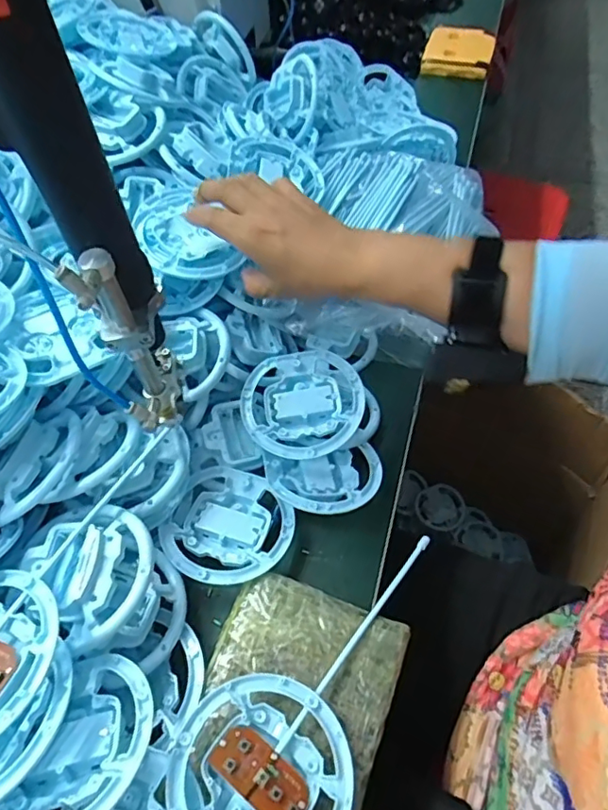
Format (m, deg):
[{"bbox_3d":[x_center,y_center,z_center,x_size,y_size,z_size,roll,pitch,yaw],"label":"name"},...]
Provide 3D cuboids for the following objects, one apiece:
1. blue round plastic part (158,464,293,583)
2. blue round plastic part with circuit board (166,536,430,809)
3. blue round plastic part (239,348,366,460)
[{"bbox_3d":[-0.059,0.099,0.443,0.096,0.023,0.099,0,53,1],"label":"blue round plastic part"},{"bbox_3d":[0.018,0.188,0.359,0.102,0.028,0.251,35,52,24],"label":"blue round plastic part with circuit board"},{"bbox_3d":[-0.002,-0.001,0.475,0.105,0.028,0.096,0,53,1],"label":"blue round plastic part"}]

